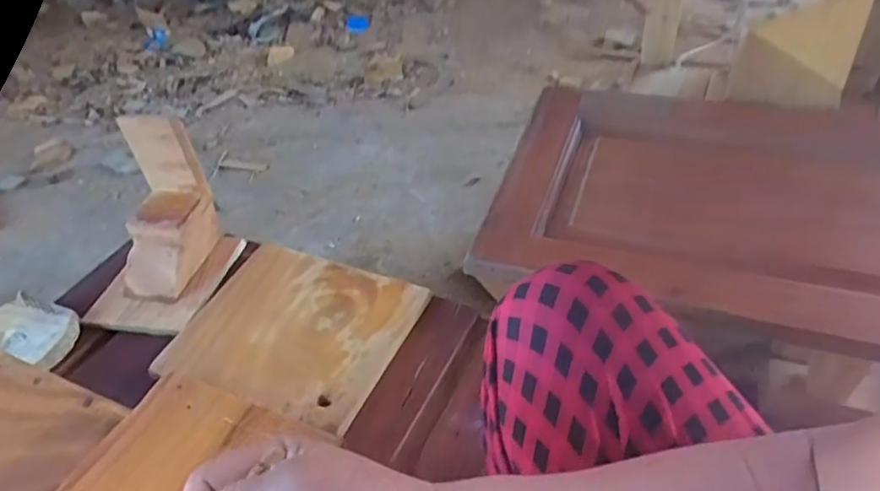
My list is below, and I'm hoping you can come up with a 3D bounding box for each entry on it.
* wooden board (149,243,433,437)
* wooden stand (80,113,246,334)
[{"bbox_3d":[-0.142,0.078,0.652,0.209,0.014,0.193,14,40,16],"label":"wooden board"},{"bbox_3d":[-0.314,-0.019,0.696,0.127,0.162,0.162,5,41,9],"label":"wooden stand"}]

